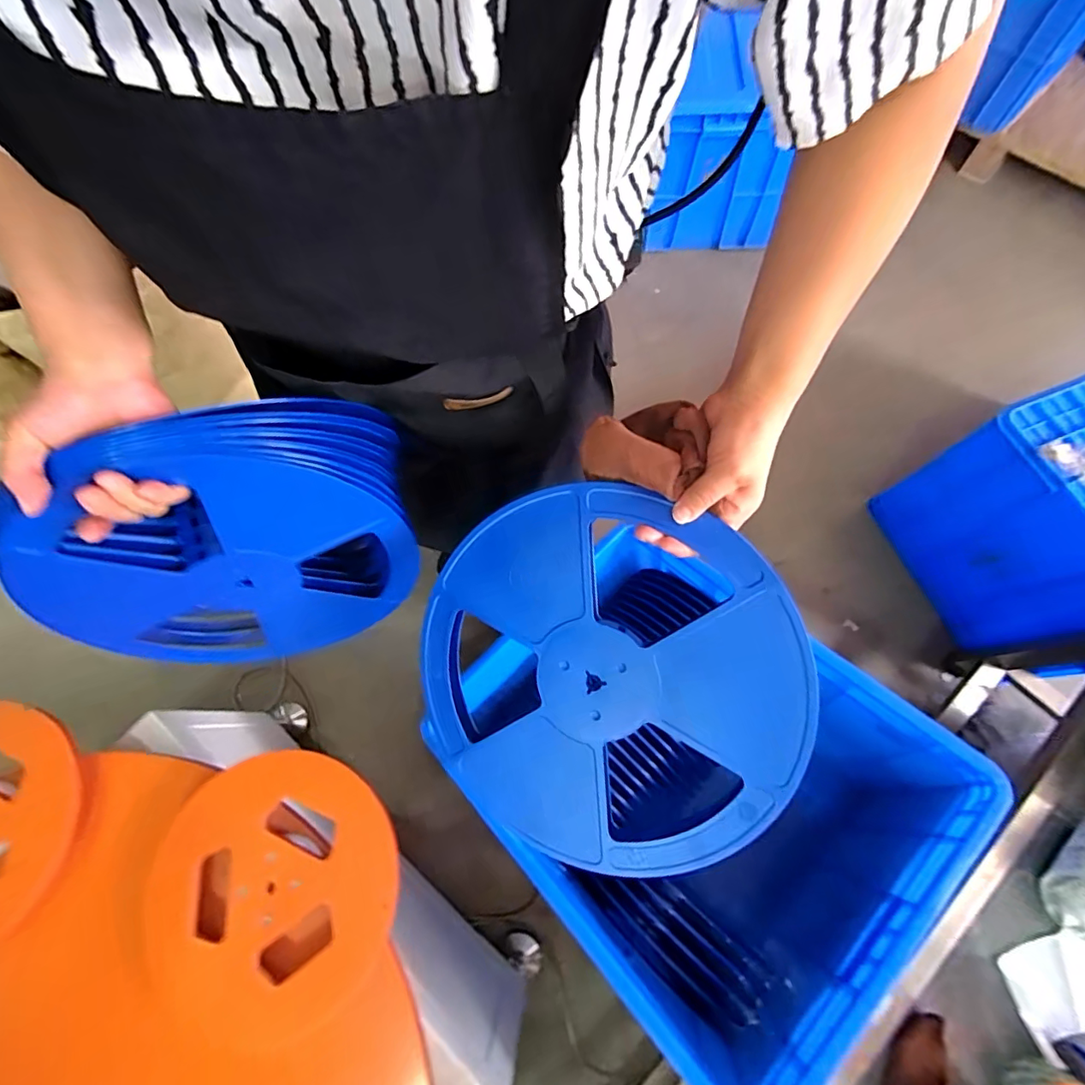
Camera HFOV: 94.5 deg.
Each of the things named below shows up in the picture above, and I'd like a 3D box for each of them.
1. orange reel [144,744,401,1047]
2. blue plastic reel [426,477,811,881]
[{"bbox_3d":[-0.307,0.375,0.551,0.283,0.016,0.260,26,73,11],"label":"orange reel"},{"bbox_3d":[0.047,0.116,0.418,0.313,0.017,0.311,1,92,18],"label":"blue plastic reel"}]

